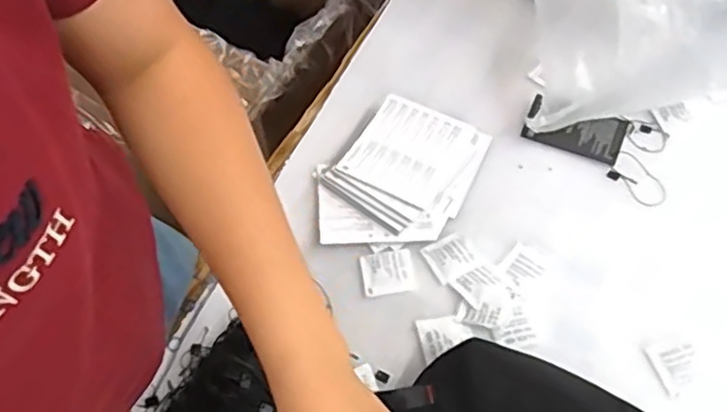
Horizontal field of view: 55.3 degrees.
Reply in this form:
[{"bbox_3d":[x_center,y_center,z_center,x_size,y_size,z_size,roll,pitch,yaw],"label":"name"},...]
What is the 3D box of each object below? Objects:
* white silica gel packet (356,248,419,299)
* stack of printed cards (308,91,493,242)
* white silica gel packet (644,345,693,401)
[{"bbox_3d":[0.020,0.055,0.574,0.043,0.004,0.040,-6,54,-5],"label":"white silica gel packet"},{"bbox_3d":[0.027,-0.026,0.616,0.121,0.028,0.152,22,61,15],"label":"stack of printed cards"},{"bbox_3d":[0.238,0.122,0.530,0.033,0.004,0.039,-24,71,0],"label":"white silica gel packet"}]

